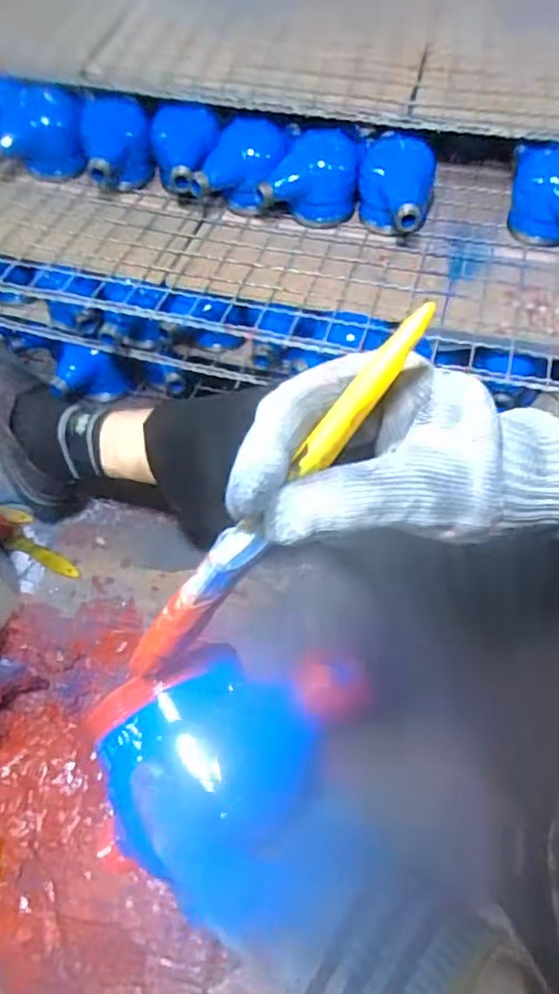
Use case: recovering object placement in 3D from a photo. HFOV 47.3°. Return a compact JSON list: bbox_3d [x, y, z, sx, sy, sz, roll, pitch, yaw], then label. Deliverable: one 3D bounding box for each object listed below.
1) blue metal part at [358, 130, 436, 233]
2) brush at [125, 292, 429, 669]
[{"bbox_3d":[0.126,-0.331,0.702,0.083,0.083,0.100,9,59,9],"label":"blue metal part"},{"bbox_3d":[-0.003,0.005,0.229,0.170,0.012,0.013,-51,59,15],"label":"brush"}]

